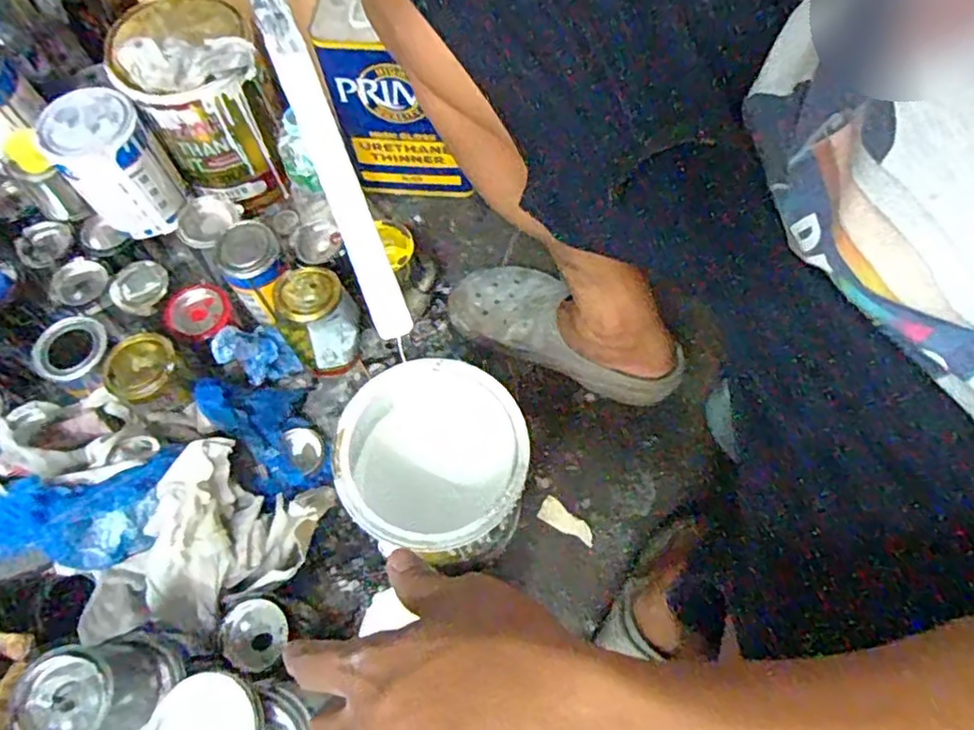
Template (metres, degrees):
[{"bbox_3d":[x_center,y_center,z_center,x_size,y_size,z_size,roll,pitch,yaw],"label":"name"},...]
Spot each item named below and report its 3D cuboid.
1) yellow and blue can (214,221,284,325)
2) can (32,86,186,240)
[{"bbox_3d":[-0.274,-0.110,0.753,0.074,0.107,0.077,-1,67,1],"label":"yellow and blue can"},{"bbox_3d":[-0.435,-0.235,0.748,0.111,0.128,0.107,37,72,16],"label":"can"}]

